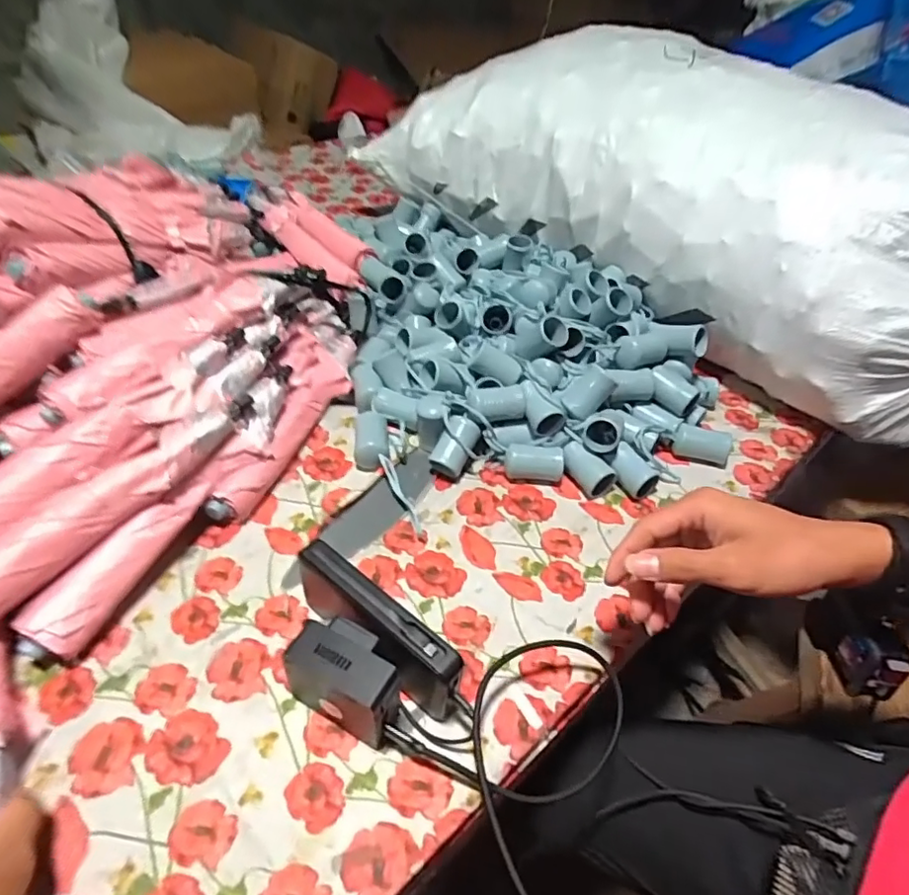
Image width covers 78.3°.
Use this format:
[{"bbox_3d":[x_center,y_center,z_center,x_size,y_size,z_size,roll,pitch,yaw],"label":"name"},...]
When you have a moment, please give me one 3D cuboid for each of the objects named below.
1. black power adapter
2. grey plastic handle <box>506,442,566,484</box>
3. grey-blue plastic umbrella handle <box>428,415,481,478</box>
[{"bbox_3d":[-0.077,0.167,0.401,0.082,0.072,0.052,20,46,14],"label":"black power adapter"},{"bbox_3d":[0.085,0.017,0.601,0.061,0.032,0.030,8,44,2],"label":"grey plastic handle"},{"bbox_3d":[0.002,-0.002,0.600,0.036,0.033,0.060,30,76,-10],"label":"grey-blue plastic umbrella handle"}]

